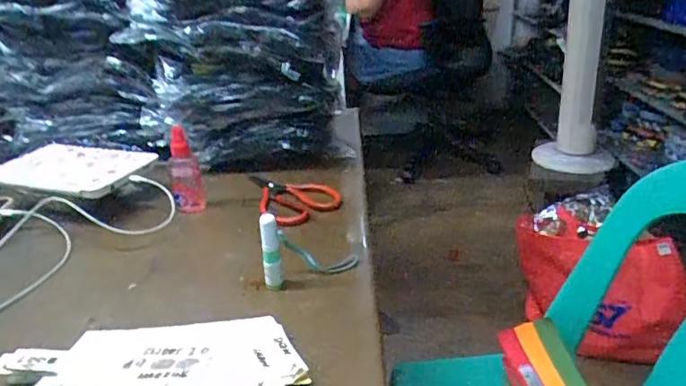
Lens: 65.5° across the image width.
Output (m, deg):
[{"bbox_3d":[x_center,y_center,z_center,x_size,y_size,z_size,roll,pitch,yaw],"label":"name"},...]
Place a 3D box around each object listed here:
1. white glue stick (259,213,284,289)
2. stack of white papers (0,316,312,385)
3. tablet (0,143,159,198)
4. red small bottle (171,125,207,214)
[{"bbox_3d":[-0.074,0.062,0.548,0.018,0.082,0.017,-6,27,-8],"label":"white glue stick"},{"bbox_3d":[-0.157,0.142,0.463,0.249,0.022,0.086,-2,26,1],"label":"stack of white papers"},{"bbox_3d":[-0.378,-0.037,0.749,0.191,0.015,0.133,6,27,21],"label":"tablet"},{"bbox_3d":[-0.211,-0.032,0.712,0.030,0.112,0.028,13,30,28],"label":"red small bottle"}]

